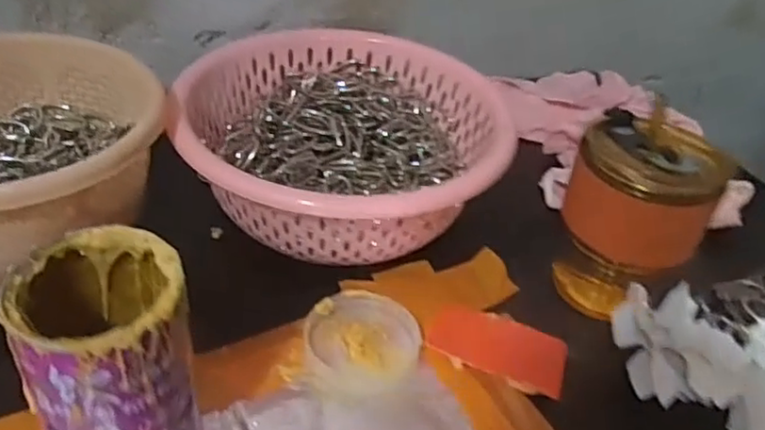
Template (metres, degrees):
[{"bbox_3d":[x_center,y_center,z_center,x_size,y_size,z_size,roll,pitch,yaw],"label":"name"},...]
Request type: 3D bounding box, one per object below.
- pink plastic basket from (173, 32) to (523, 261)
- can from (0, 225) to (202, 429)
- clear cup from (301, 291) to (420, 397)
[{"bbox_3d":[-0.031,-0.053,0.498,0.217,0.078,0.214,-3,41,-13],"label":"pink plastic basket"},{"bbox_3d":[-0.115,0.071,0.289,0.065,0.117,0.069,5,39,-4],"label":"can"},{"bbox_3d":[-0.012,0.073,0.390,0.064,0.011,0.067,5,39,-4],"label":"clear cup"}]

